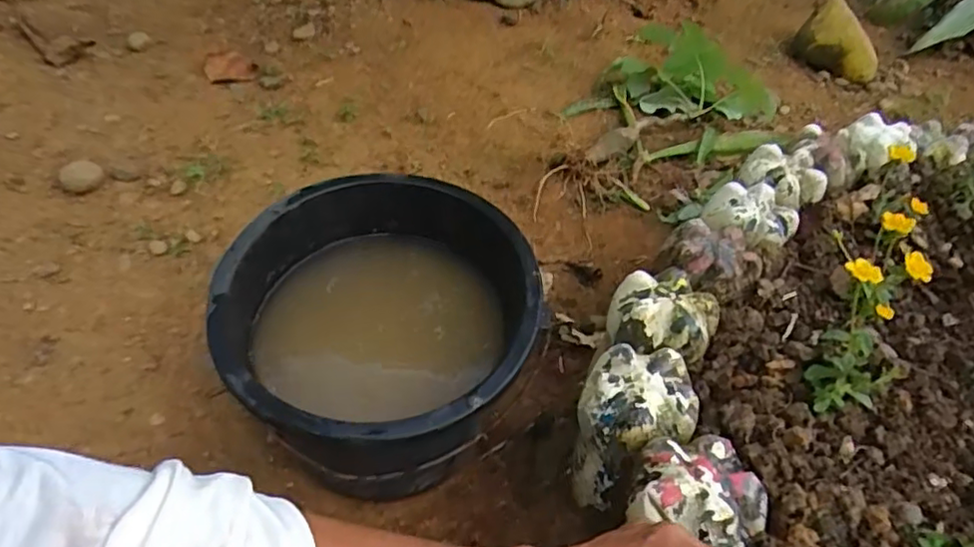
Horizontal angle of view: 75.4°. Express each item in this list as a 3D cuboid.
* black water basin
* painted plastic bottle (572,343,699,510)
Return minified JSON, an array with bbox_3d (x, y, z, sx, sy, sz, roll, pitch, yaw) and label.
[{"bbox_3d":[-0.095,0.073,0.583,0.262,0.184,0.266,5,46,-5],"label":"black water basin"},{"bbox_3d":[0.115,0.133,0.532,0.089,0.154,0.087,17,46,7],"label":"painted plastic bottle"}]

